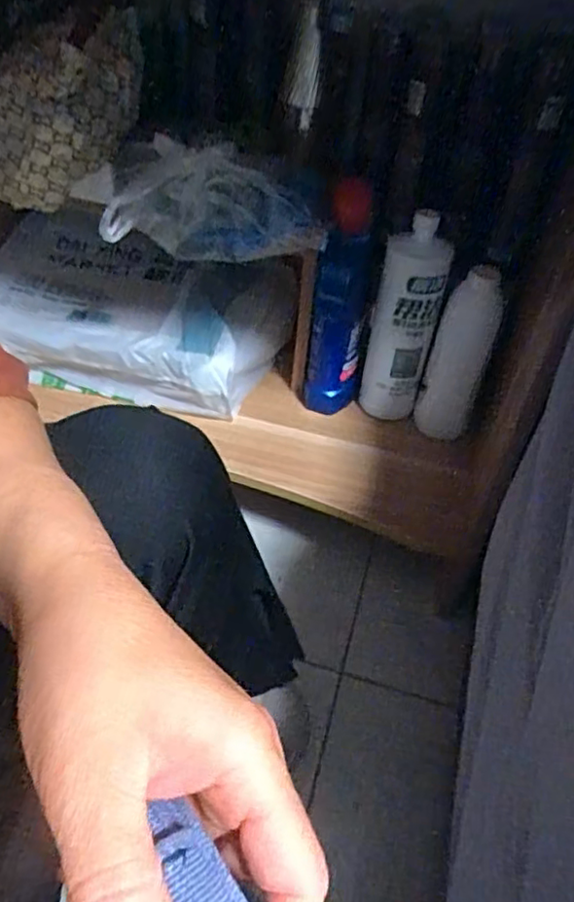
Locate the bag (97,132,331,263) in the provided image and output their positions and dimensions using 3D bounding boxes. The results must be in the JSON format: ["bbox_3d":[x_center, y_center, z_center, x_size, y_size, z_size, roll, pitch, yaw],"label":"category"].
[{"bbox_3d":[-0.081,-0.261,0.651,0.233,0.108,0.034,10,46,5],"label":"bag"}]

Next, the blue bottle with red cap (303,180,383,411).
[{"bbox_3d":[0.067,-0.170,0.747,0.072,0.268,0.057,10,46,5],"label":"blue bottle with red cap"}]

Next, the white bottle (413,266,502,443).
[{"bbox_3d":[0.205,-0.111,0.744,0.067,0.197,0.064,20,48,14],"label":"white bottle"}]

